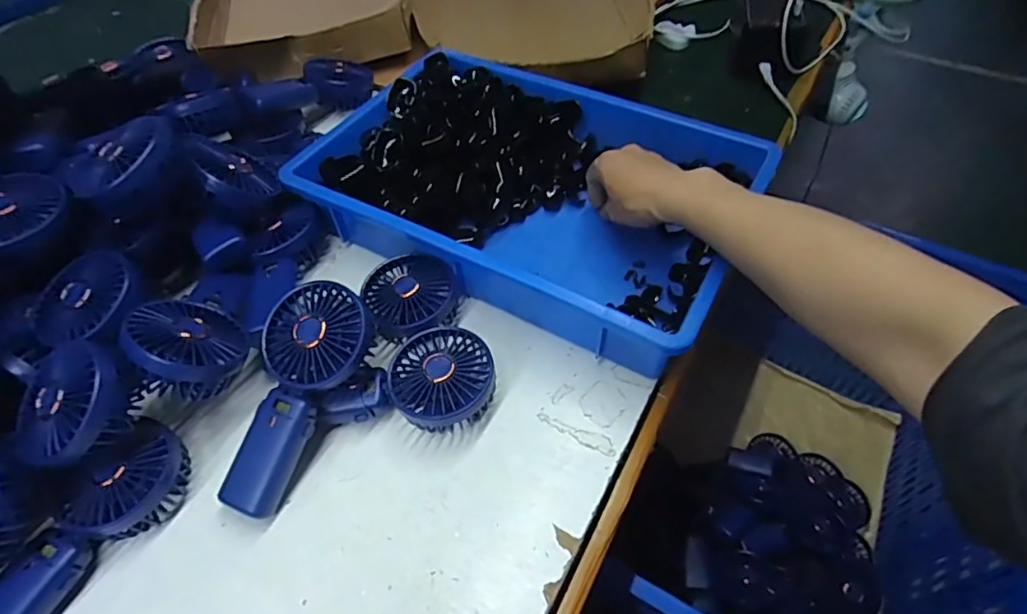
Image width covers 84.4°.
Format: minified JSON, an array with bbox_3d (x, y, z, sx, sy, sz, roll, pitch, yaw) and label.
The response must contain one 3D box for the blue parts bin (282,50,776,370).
[{"bbox_3d":[0.018,-0.133,0.600,0.421,0.099,0.295,27,56,15],"label":"blue parts bin"}]

